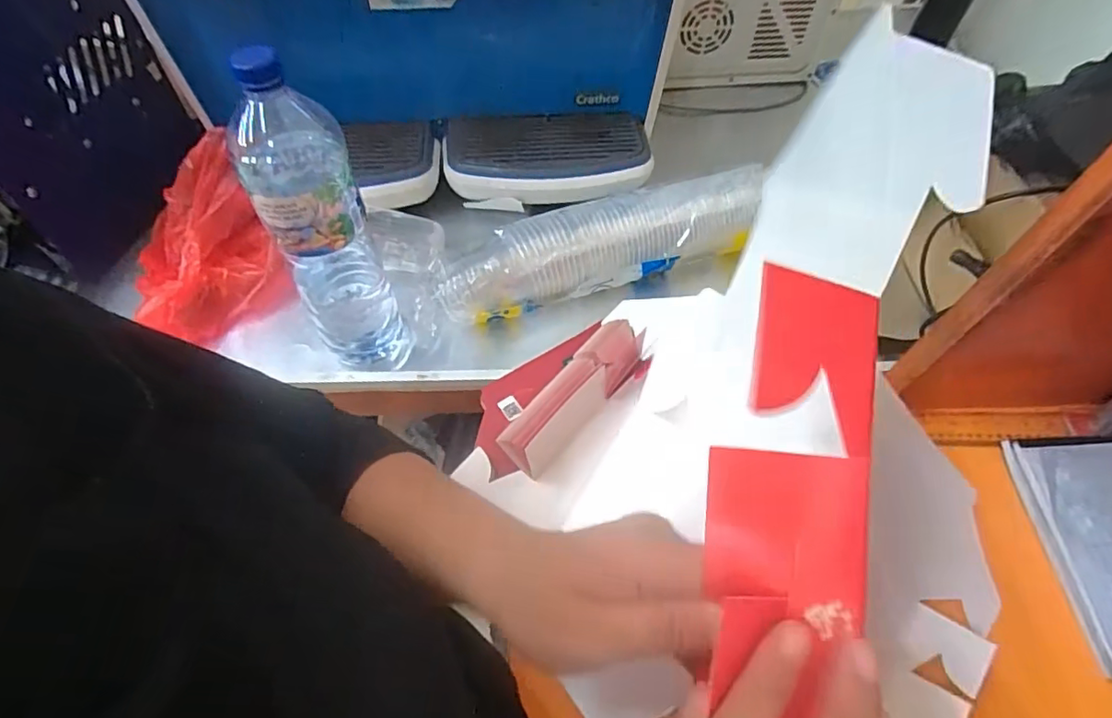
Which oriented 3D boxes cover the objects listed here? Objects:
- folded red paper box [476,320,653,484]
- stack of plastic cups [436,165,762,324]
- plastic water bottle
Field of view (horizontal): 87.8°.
[{"bbox_3d":[-0.005,0.035,0.563,0.123,0.092,0.189,39,64,21],"label":"folded red paper box"},{"bbox_3d":[0.061,-0.126,0.678,0.387,0.089,0.099,-11,58,-8],"label":"stack of plastic cups"},{"bbox_3d":[-0.208,-0.109,0.534,0.084,0.300,0.102,-23,61,-15],"label":"plastic water bottle"}]

